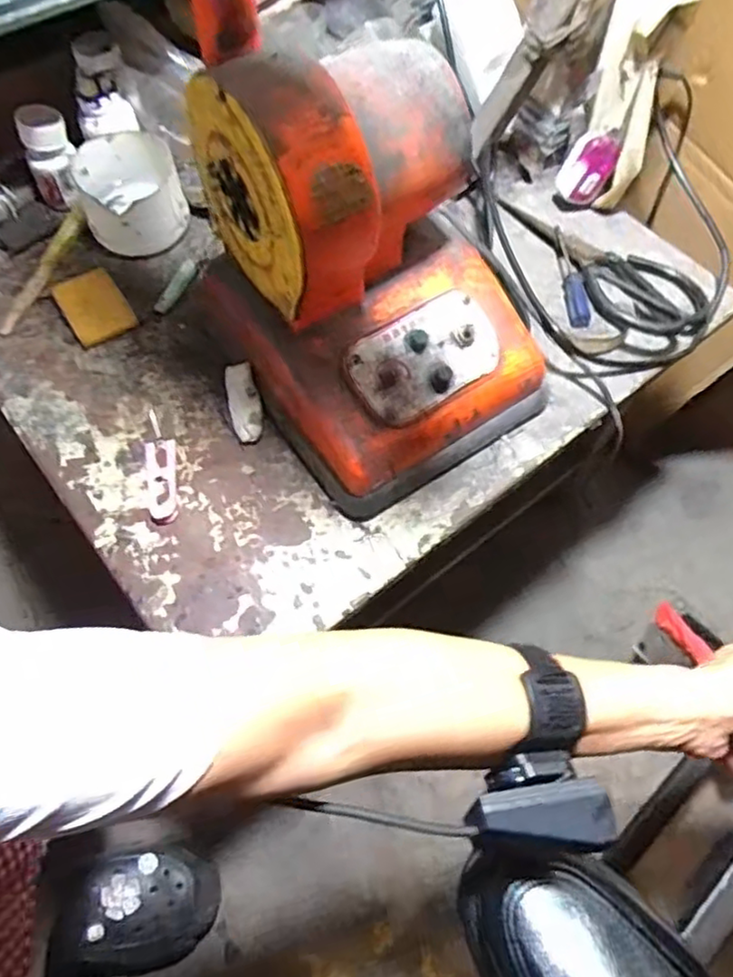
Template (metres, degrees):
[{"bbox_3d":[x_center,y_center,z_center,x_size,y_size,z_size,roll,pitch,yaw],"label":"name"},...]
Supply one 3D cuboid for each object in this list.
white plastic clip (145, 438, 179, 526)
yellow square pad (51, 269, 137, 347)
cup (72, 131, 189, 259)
[{"bbox_3d":[-0.155,-0.005,0.496,0.022,0.004,0.072,-9,62,-5],"label":"white plastic clip"},{"bbox_3d":[-0.234,-0.157,0.561,0.050,0.010,0.072,-32,66,-16],"label":"yellow square pad"},{"bbox_3d":[-0.210,-0.261,0.587,0.086,0.066,0.099,-13,63,-7],"label":"cup"}]

